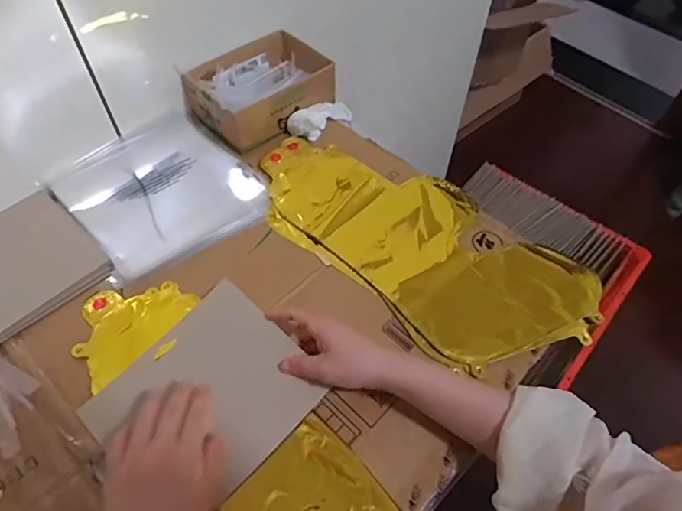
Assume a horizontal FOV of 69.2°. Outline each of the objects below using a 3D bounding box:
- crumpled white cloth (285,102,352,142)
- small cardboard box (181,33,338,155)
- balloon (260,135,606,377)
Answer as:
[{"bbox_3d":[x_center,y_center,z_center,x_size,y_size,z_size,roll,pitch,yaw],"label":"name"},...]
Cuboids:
[{"bbox_3d":[-0.030,-0.204,0.728,0.043,0.038,0.115,37,47,24],"label":"crumpled white cloth"},{"bbox_3d":[-0.117,-0.245,0.722,0.187,0.062,0.149,-38,63,-24],"label":"small cardboard box"},{"bbox_3d":[0.086,-0.021,0.604,0.428,0.018,0.205,36,62,18],"label":"balloon"}]

